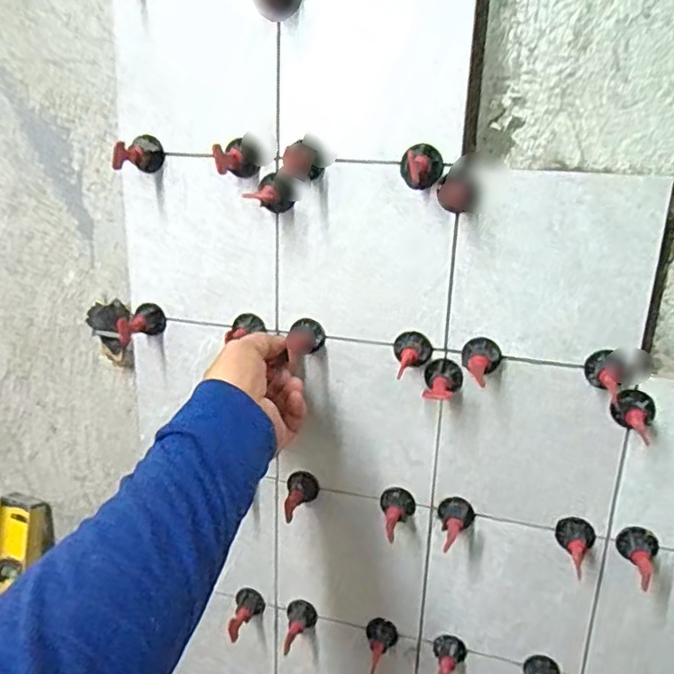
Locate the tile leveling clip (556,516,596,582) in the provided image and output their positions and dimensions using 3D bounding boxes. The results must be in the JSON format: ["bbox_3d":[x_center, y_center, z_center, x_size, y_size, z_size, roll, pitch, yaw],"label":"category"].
[{"bbox_3d":[0.198,0.173,0.515,0.030,0.026,0.045,10,19,24],"label":"tile leveling clip"}]

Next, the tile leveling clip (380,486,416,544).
[{"bbox_3d":[0.053,0.158,0.549,0.031,0.027,0.042,5,18,10],"label":"tile leveling clip"}]

